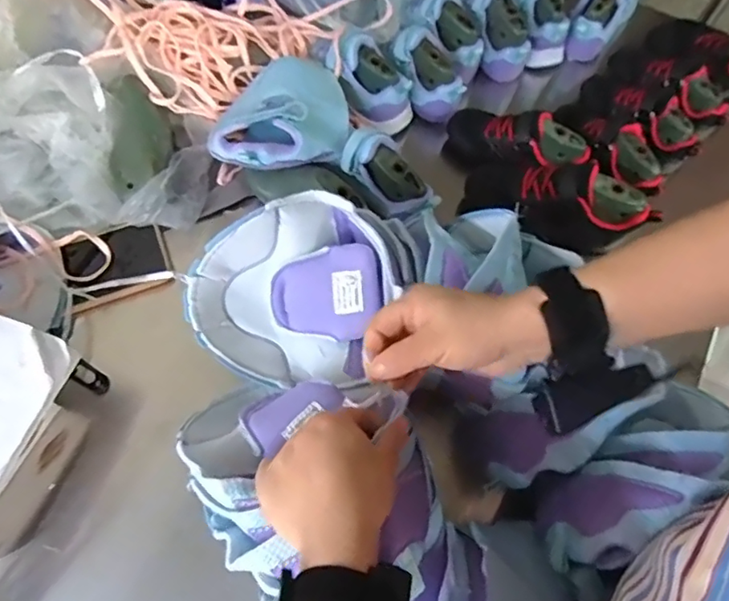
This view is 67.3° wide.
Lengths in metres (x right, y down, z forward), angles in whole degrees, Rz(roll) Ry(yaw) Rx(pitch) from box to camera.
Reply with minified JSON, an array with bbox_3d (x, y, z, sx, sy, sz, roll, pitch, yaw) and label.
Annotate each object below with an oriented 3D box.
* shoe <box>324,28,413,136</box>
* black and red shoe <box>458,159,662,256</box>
[{"bbox_3d":[0.009,-0.250,0.636,0.100,0.082,0.062,33,70,12],"label":"shoe"},{"bbox_3d":[0.207,-0.109,0.590,0.192,0.092,0.072,18,67,6],"label":"black and red shoe"}]

